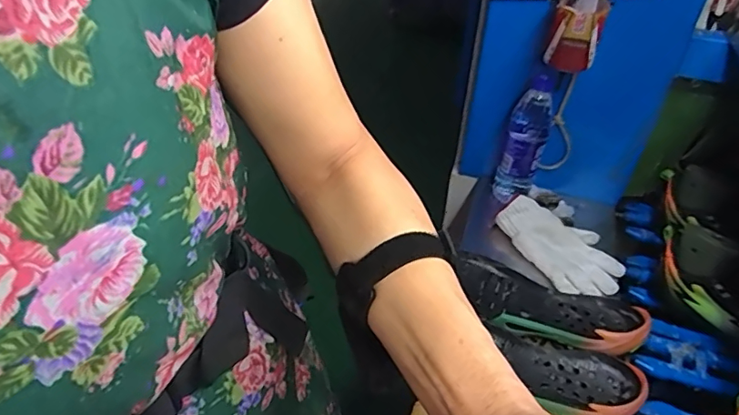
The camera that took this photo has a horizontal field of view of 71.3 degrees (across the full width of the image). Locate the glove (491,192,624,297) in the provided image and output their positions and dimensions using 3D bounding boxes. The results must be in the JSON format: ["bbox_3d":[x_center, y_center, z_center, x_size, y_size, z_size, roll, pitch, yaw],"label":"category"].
[{"bbox_3d":[0.297,0.057,0.796,0.120,0.023,0.190,-24,60,-20],"label":"glove"}]

